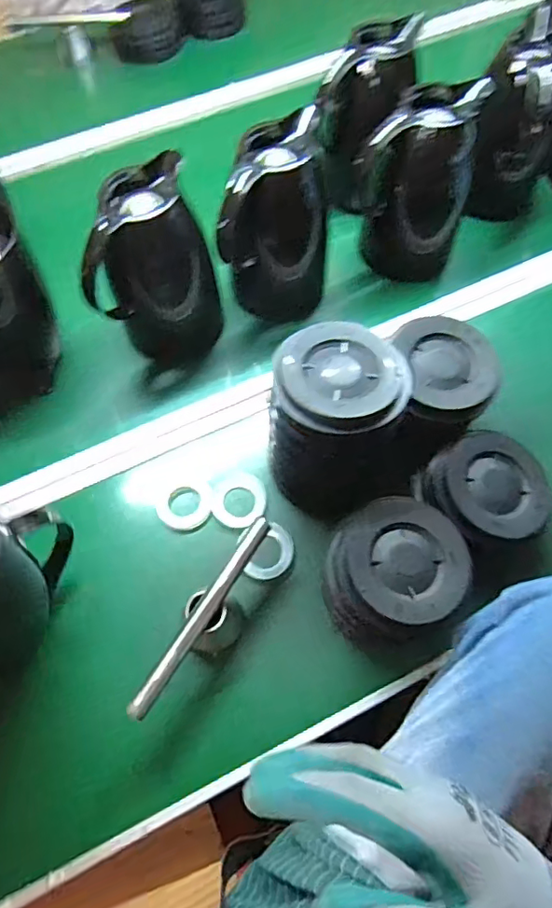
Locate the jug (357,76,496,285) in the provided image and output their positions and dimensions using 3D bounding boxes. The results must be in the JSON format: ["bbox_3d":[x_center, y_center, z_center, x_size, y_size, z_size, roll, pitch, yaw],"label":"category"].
[{"bbox_3d":[0.176,-0.321,0.674,0.122,0.202,0.111,16,65,9],"label":"jug"}]

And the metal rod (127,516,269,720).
[{"bbox_3d":[-0.065,0.142,0.494,0.017,0.012,0.198,29,68,15],"label":"metal rod"}]

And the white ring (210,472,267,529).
[{"bbox_3d":[-0.041,0.051,0.600,0.059,0.005,0.059,1,78,-5],"label":"white ring"}]

